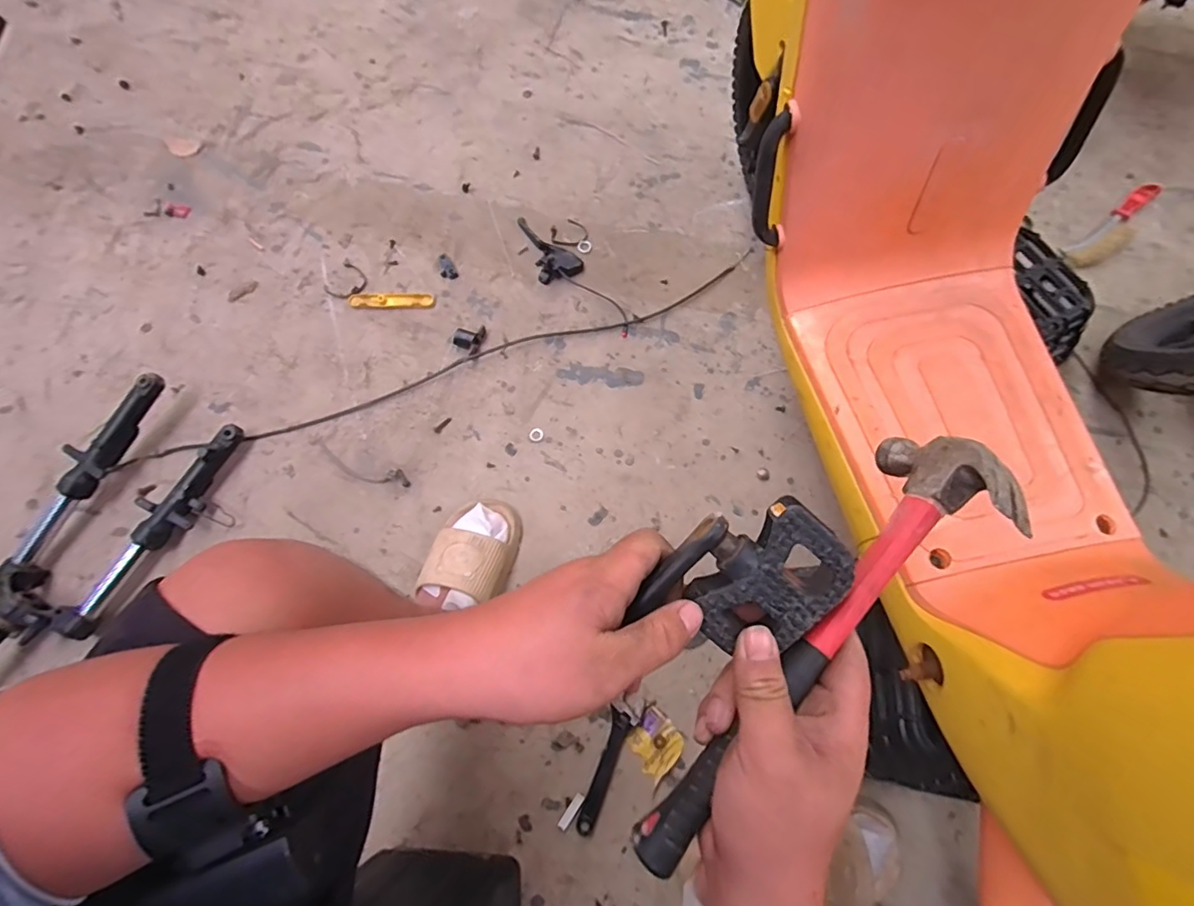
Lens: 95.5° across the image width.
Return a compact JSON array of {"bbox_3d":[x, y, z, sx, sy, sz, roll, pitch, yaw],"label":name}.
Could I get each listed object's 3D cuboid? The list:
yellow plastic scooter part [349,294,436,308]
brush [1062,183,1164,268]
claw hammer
[{"bbox_3d":[-0.372,-0.277,0.984,0.151,0.011,0.026,0,72,-2],"label":"yellow plastic scooter part"},{"bbox_3d":[1.009,-0.438,1.049,0.266,0.028,0.070,-37,77,-12],"label":"brush"},{"bbox_3d":[0.115,0.103,0.287,0.046,0.089,0.272,39,87,10],"label":"claw hammer"}]

